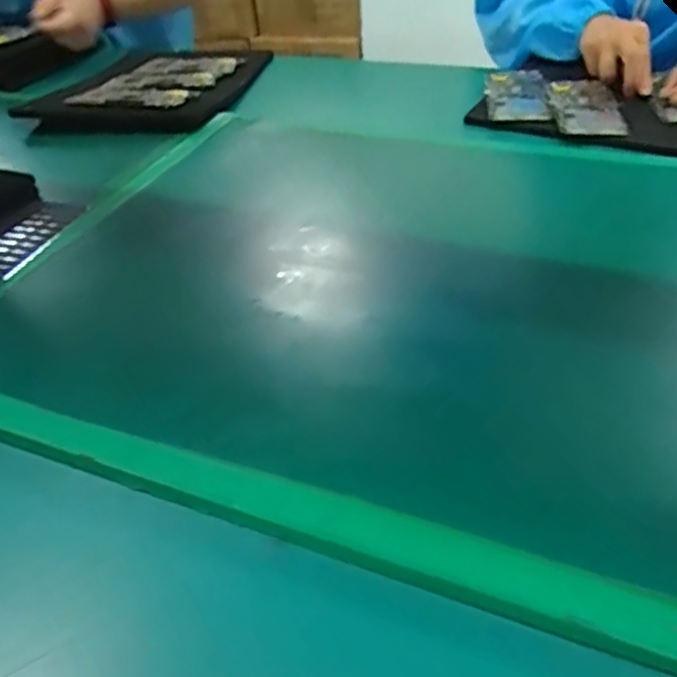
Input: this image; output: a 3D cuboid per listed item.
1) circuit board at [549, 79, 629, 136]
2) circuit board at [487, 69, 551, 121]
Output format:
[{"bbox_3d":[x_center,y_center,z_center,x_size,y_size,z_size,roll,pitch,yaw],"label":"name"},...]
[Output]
[{"bbox_3d":[0.286,-0.268,0.735,0.075,0.005,0.152,3,41,10],"label":"circuit board"},{"bbox_3d":[0.220,-0.303,0.781,0.070,0.006,0.152,4,41,11],"label":"circuit board"}]

